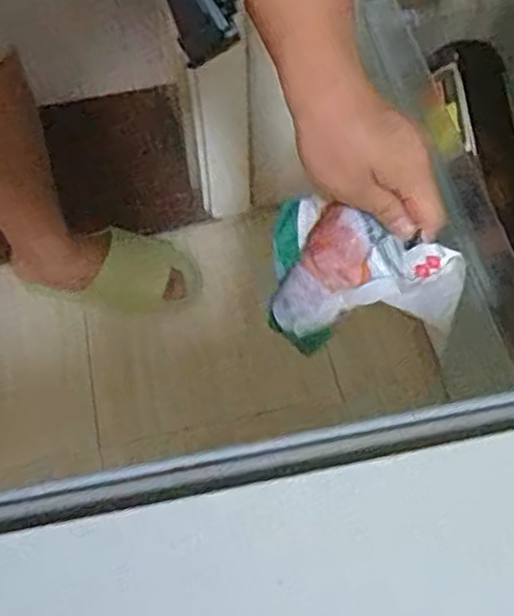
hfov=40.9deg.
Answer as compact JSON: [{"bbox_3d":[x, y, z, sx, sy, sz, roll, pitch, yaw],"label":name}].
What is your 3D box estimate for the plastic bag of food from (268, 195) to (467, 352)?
[{"bbox_3d":[0.065,-0.032,0.442,0.109,0.056,0.095,-2,60,1],"label":"plastic bag of food"}]

